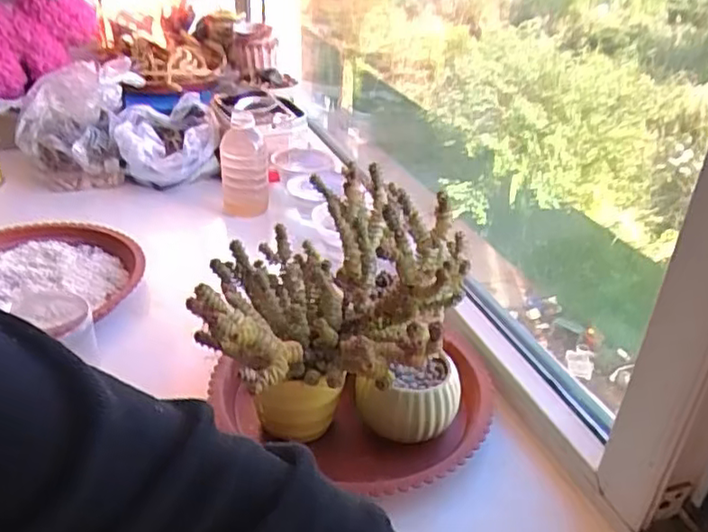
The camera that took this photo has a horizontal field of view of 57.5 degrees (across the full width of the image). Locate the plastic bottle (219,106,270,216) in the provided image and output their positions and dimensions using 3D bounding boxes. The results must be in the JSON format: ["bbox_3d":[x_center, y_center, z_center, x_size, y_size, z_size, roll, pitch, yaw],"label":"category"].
[{"bbox_3d":[-0.154,-0.141,0.901,0.066,0.135,0.052,0,31,-6],"label":"plastic bottle"}]

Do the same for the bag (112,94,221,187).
[{"bbox_3d":[-0.294,-0.196,1.017,0.153,0.079,0.162,-5,32,-14],"label":"bag"}]

